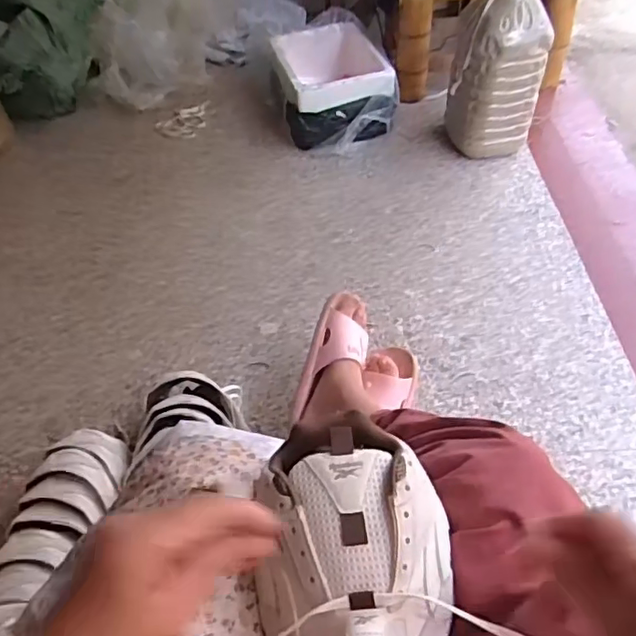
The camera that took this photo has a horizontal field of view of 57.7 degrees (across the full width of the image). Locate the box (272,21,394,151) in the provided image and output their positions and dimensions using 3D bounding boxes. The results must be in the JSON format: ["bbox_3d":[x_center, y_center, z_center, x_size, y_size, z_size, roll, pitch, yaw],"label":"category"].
[{"bbox_3d":[0.035,-0.611,1.519,0.281,0.160,0.377,-9,48,-4],"label":"box"}]

